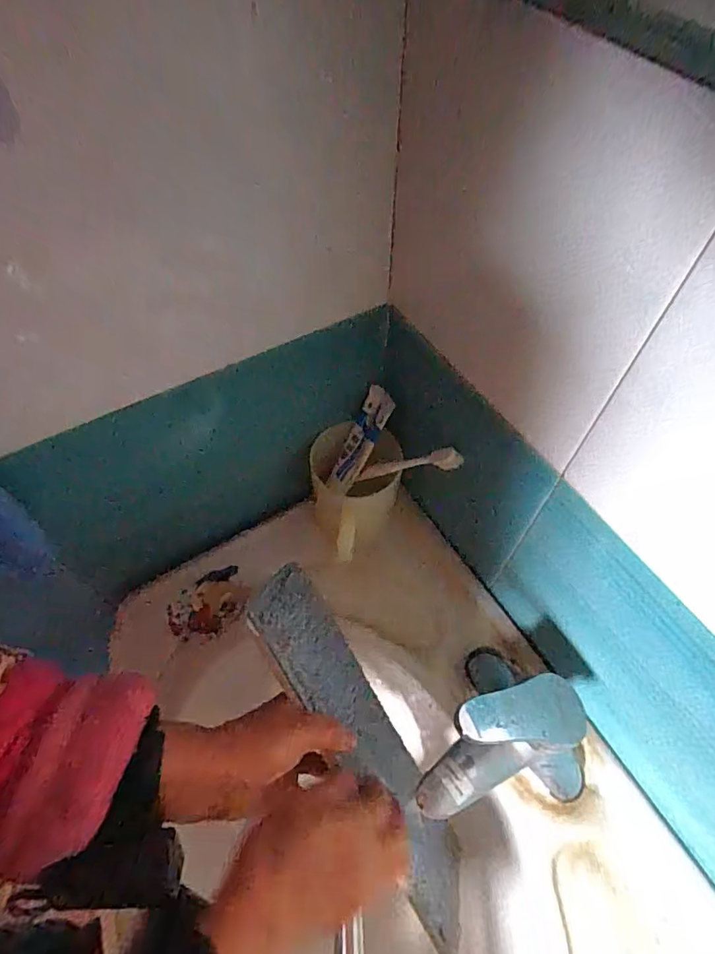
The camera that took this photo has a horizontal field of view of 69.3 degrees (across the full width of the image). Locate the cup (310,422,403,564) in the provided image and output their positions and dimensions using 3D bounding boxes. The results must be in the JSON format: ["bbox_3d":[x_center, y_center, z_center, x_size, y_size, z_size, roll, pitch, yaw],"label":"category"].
[{"bbox_3d":[-0.002,0.019,0.521,0.091,0.092,0.114,-7,58,-5],"label":"cup"}]

